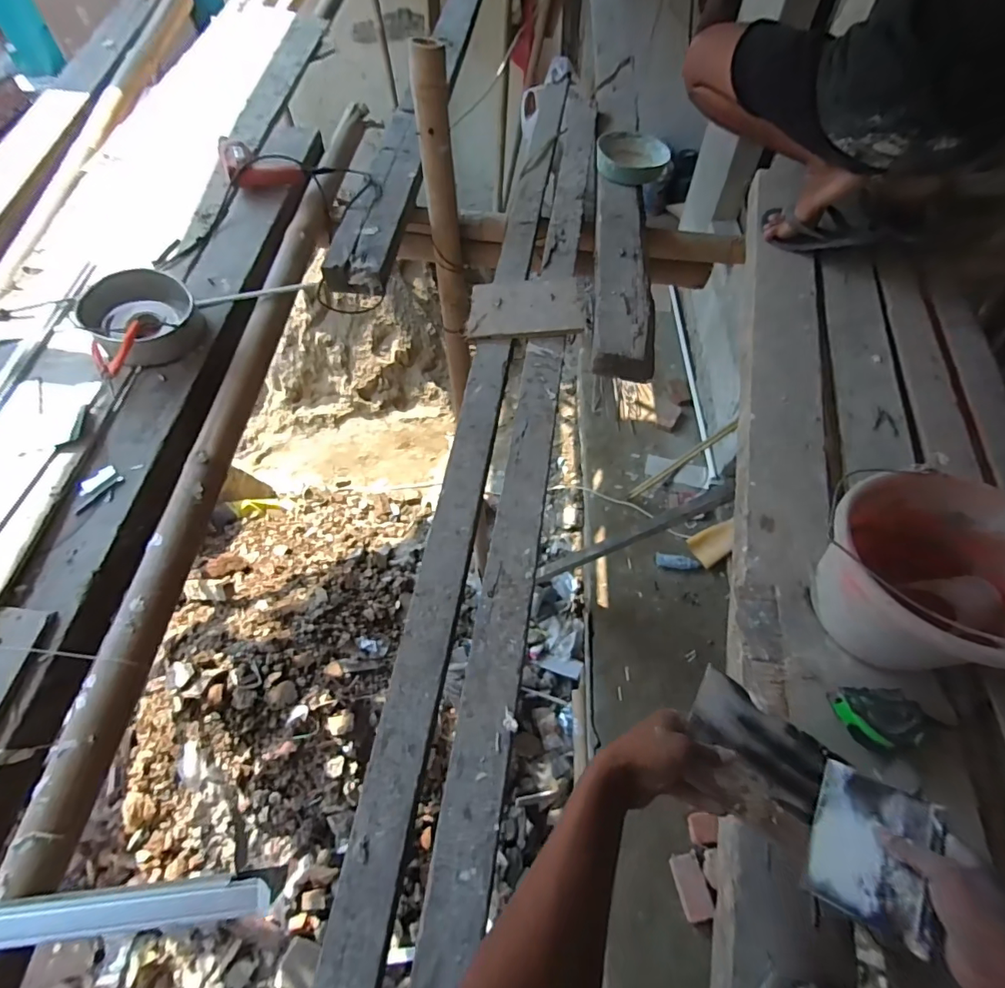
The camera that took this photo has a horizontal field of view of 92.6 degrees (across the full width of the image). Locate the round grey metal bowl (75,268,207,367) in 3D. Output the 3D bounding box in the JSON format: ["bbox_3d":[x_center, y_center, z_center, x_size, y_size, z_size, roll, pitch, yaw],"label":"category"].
[{"bbox_3d":[-0.681,-0.334,0.902,0.180,0.086,0.164,-1,61,1],"label":"round grey metal bowl"}]

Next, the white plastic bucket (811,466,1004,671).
[{"bbox_3d":[0.491,0.097,0.558,0.239,0.149,0.212,-8,59,-2],"label":"white plastic bucket"}]

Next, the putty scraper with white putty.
[{"bbox_3d":[0.339,0.322,0.438,0.088,0.010,0.117,7,56,41],"label":"putty scraper with white putty"}]

